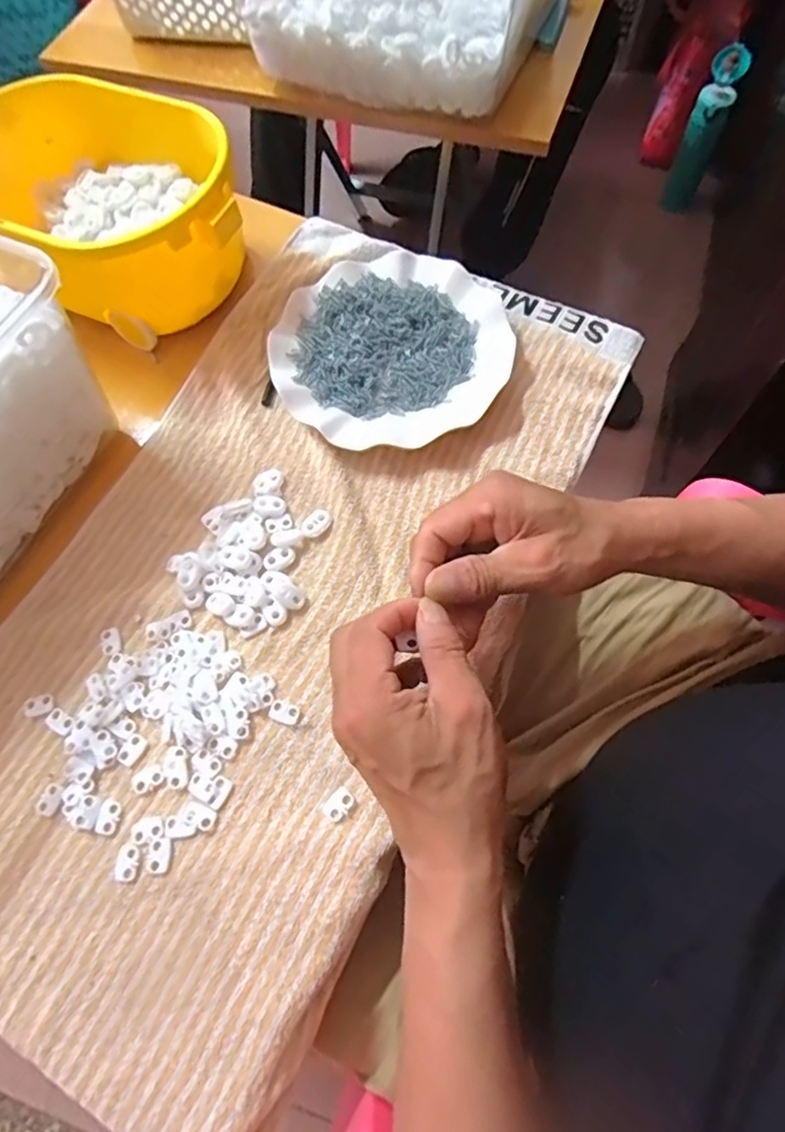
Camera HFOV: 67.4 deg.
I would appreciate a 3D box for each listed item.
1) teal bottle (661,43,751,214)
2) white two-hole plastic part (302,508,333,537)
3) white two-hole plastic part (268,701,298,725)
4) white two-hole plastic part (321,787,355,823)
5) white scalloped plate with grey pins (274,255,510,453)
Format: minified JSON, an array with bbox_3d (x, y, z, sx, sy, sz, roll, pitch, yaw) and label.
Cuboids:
[{"bbox_3d":[0.598,-0.827,1.148,0.063,0.279,0.062,20,70,11],"label":"teal bottle"},{"bbox_3d":[-0.054,-0.031,0.414,0.022,0.004,0.015,-42,71,-14],"label":"white two-hole plastic part"},{"bbox_3d":[-0.067,0.092,0.368,0.018,0.004,0.012,17,69,10],"label":"white two-hole plastic part"},{"bbox_3d":[-0.031,0.140,0.345,0.013,0.004,0.018,34,73,16],"label":"white two-hole plastic part"},{"bbox_3d":[-0.001,-0.170,0.460,0.179,0.017,0.173,-1,67,3],"label":"white scalloped plate with grey pins"}]

